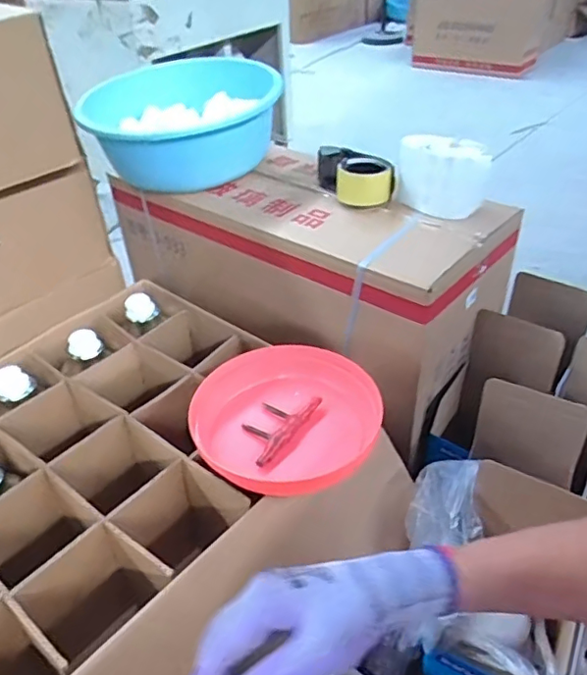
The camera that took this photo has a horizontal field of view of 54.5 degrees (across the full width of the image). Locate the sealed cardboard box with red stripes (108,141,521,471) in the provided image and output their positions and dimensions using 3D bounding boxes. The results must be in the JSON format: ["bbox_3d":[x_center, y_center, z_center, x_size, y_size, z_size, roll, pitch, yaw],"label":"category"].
[{"bbox_3d":[0.006,-0.146,1.073,0.699,0.320,0.278,26,46,33],"label":"sealed cardboard box with red stripes"}]

